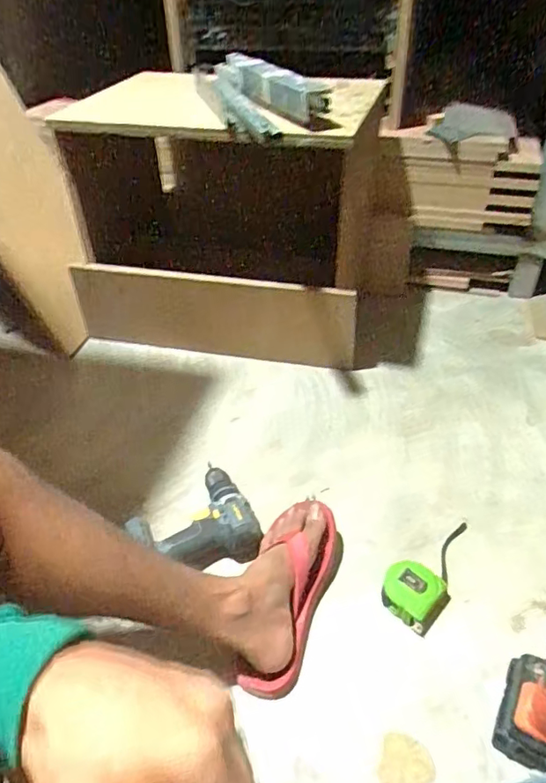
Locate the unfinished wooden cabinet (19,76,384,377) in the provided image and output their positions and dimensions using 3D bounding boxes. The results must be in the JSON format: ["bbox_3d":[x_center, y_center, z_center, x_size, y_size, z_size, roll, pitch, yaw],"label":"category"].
[{"bbox_3d":[-0.130,-0.359,1.161,0.656,0.471,0.328,8,43,13],"label":"unfinished wooden cabinet"}]

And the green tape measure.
[{"bbox_3d":[0.229,0.244,0.771,0.079,0.046,0.197,31,52,33],"label":"green tape measure"}]

